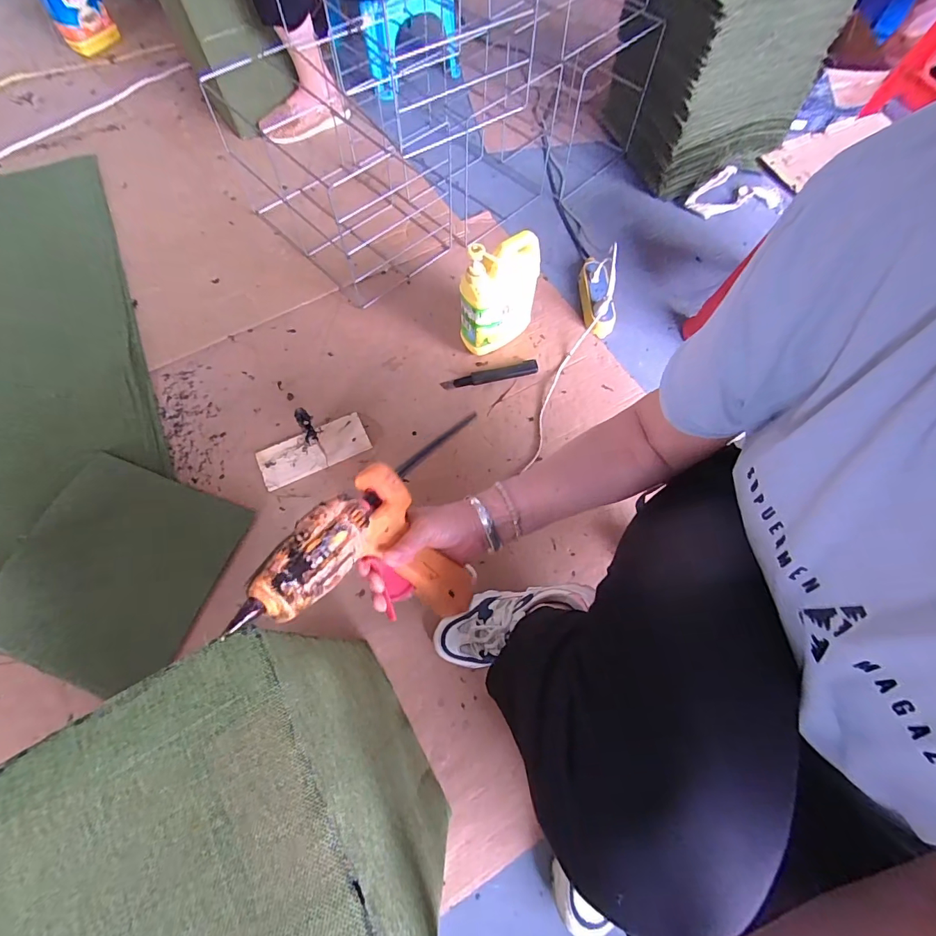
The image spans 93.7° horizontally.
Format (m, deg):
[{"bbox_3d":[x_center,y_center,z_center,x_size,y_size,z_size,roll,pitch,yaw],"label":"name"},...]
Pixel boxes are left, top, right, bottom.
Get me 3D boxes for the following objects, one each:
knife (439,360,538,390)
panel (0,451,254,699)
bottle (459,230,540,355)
[{"bbox_3d":[0.044,-0.187,0.877,0.192,0.015,0.031,-11,68,-5],"label":"knife"},{"bbox_3d":[-0.582,0.168,0.729,0.314,0.018,0.330,22,71,1],"label":"panel"},{"bbox_3d":[0.063,-0.308,0.817,0.148,0.237,0.066,-24,68,-10],"label":"bottle"}]

